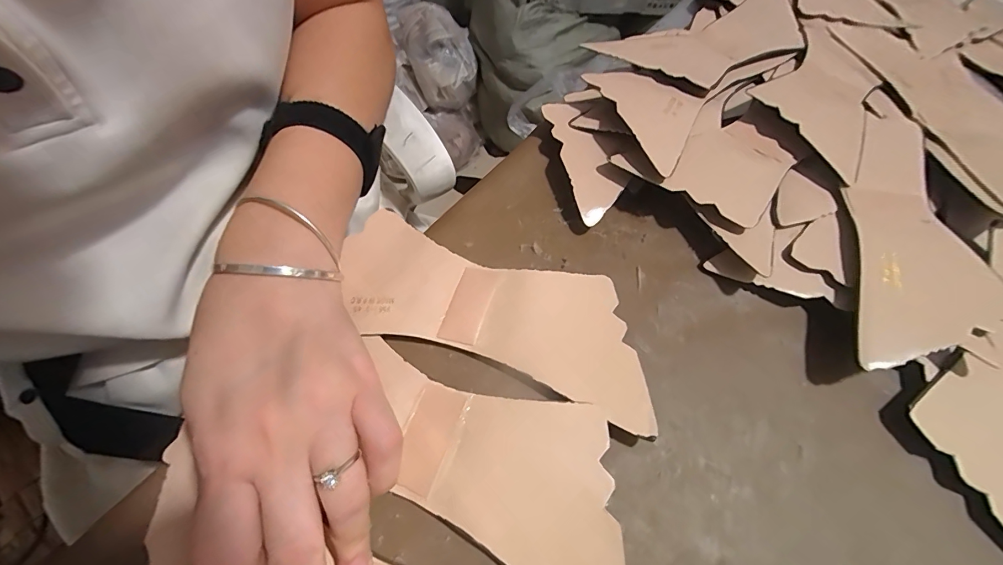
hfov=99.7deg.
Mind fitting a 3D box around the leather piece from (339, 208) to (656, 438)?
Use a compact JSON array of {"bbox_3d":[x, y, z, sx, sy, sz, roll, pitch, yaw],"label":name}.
[{"bbox_3d":[-0.003,0.012,0.254,0.192,0.013,0.084,22,61,10],"label":"leather piece"}]

